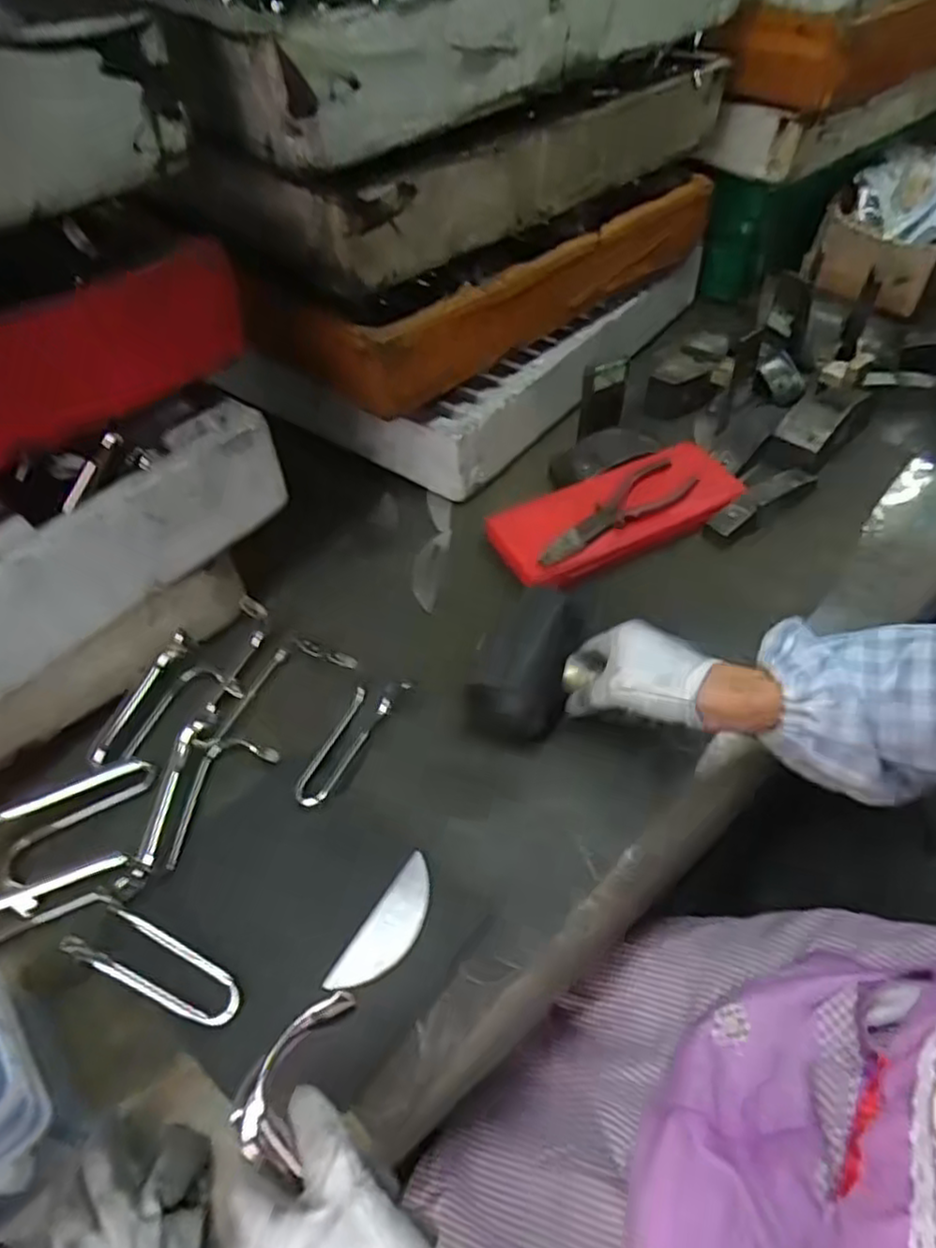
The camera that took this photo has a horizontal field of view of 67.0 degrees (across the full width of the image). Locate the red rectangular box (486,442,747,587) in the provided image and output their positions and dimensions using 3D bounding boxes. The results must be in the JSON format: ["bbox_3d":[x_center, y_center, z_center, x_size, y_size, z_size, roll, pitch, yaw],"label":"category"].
[{"bbox_3d":[0.151,-0.112,0.702,0.255,0.033,0.106,-23,52,-15],"label":"red rectangular box"}]

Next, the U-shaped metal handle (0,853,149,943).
[{"bbox_3d":[-0.284,0.188,0.477,0.124,0.037,0.032,-18,51,-11],"label":"U-shaped metal handle"}]

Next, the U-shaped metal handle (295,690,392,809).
[{"bbox_3d":[-0.098,0.097,0.556,0.031,0.009,0.105,26,54,4],"label":"U-shaped metal handle"}]

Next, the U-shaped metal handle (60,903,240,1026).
[{"bbox_3d":[-0.190,0.207,0.432,0.112,0.010,0.035,25,63,5],"label":"U-shaped metal handle"}]

